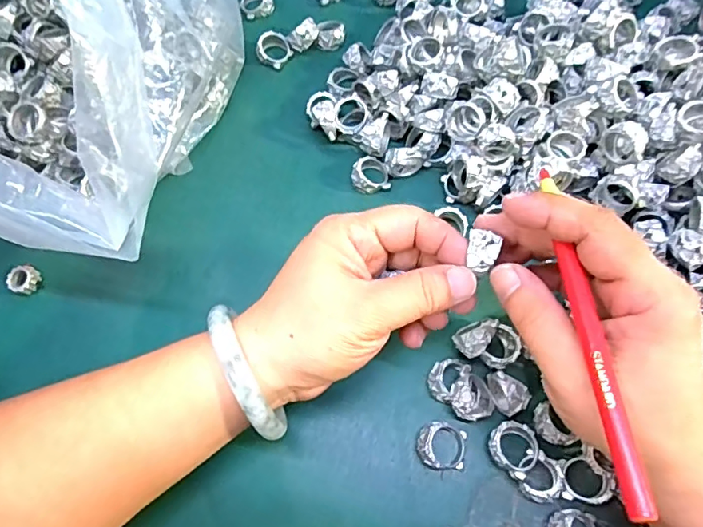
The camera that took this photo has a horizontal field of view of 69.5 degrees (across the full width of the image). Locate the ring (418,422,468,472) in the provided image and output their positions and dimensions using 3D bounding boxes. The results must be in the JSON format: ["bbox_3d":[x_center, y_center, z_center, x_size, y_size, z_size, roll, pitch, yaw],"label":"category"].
[{"bbox_3d":[0.048,0.096,0.267,0.026,0.015,0.023,10,69,5],"label":"ring"}]

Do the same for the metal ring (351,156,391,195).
[{"bbox_3d":[0.013,-0.058,0.332,0.026,0.013,0.023,-28,70,-10],"label":"metal ring"}]

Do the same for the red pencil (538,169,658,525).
[{"bbox_3d":[0.091,0.022,0.197,0.007,0.006,0.139,-3,64,0],"label":"red pencil"}]

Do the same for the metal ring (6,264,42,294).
[{"bbox_3d":[-0.200,0.009,0.308,0.016,0.011,0.017,0,68,1],"label":"metal ring"}]

